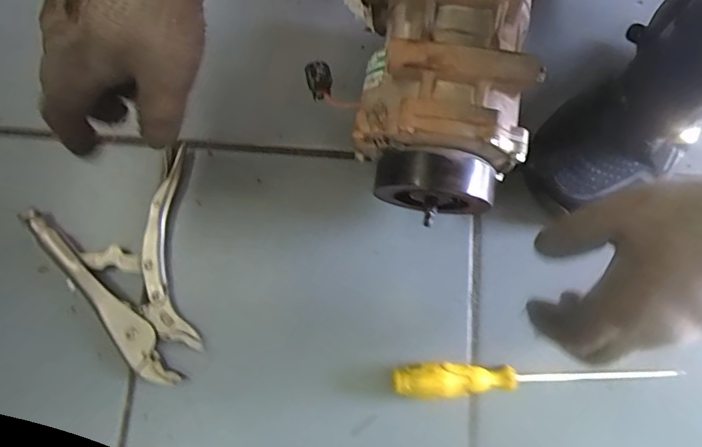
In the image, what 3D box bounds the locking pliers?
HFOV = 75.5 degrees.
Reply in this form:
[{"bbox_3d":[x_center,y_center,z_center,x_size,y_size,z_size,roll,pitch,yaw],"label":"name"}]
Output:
[{"bbox_3d":[-0.216,0.040,0.414,0.141,0.025,0.208,-9,77,-2],"label":"locking pliers"}]

